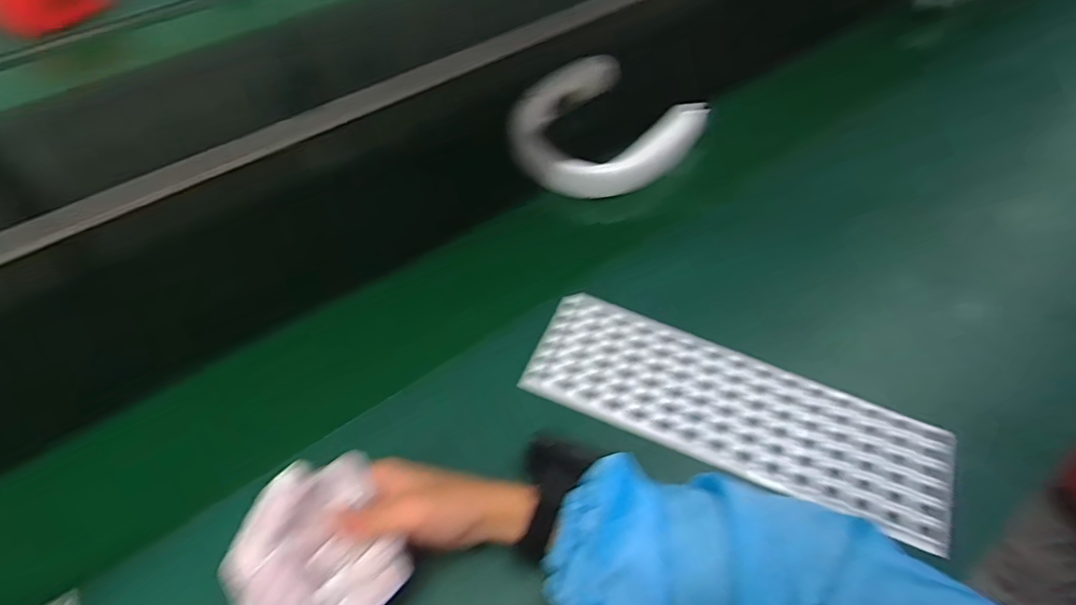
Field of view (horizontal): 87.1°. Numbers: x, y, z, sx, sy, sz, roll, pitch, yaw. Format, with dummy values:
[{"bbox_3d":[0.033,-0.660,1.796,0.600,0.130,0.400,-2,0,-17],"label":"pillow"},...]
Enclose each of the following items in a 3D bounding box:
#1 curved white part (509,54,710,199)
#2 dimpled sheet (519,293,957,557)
[{"bbox_3d":[0.062,-0.224,0.715,0.194,0.068,0.219,-38,62,-23],"label":"curved white part"},{"bbox_3d":[0.169,0.092,0.495,0.349,0.008,0.111,20,57,14],"label":"dimpled sheet"}]

